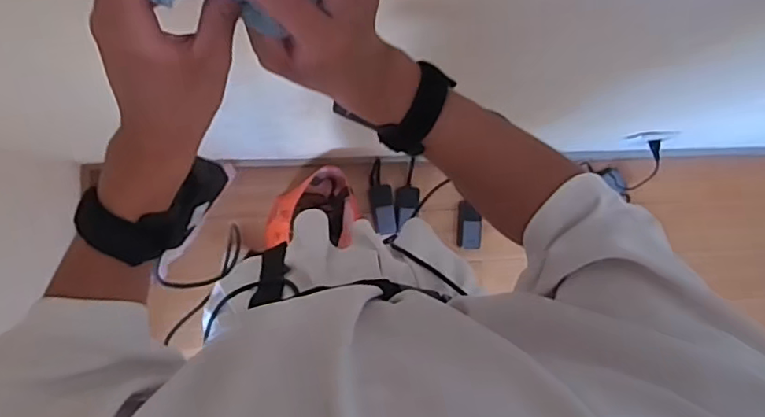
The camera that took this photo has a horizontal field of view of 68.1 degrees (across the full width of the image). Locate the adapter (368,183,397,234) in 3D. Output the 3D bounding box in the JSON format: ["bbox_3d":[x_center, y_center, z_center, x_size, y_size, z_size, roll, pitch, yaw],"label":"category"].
[{"bbox_3d":[0.002,0.003,1.487,0.054,0.030,0.130,-10,89,-9],"label":"adapter"}]

